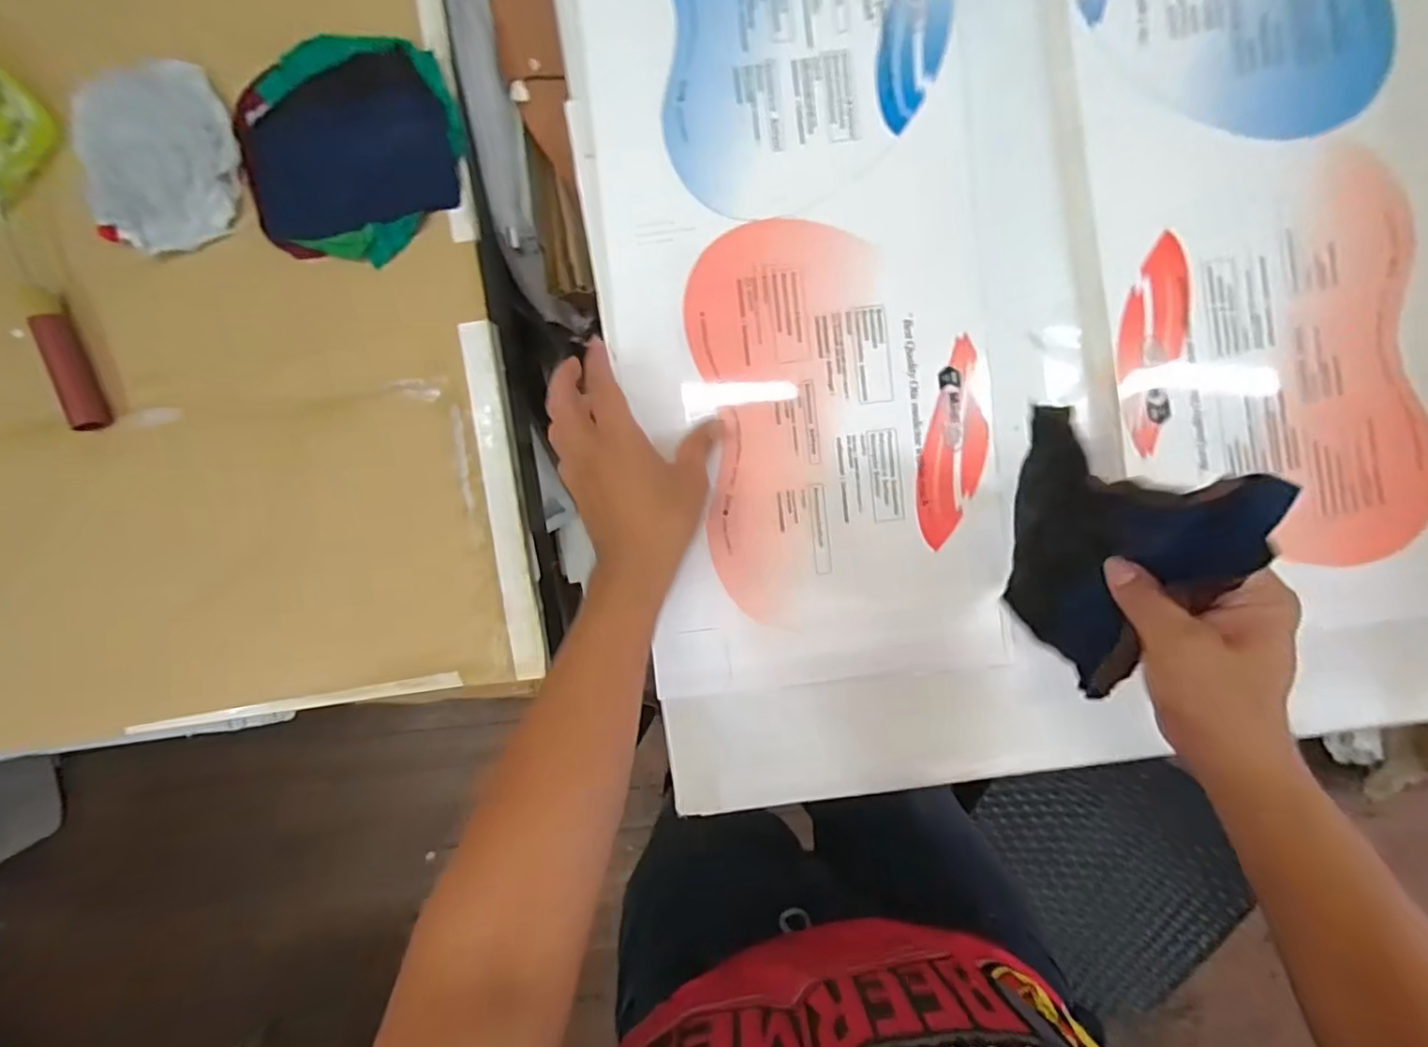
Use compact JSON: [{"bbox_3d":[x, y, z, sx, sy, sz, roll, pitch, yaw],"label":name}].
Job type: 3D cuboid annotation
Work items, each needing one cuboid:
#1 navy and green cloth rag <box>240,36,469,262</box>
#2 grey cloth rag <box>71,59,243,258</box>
[{"bbox_3d":[-0.299,-0.312,0.515,0.181,0.034,0.179,-15,92,3],"label":"navy and green cloth rag"},{"bbox_3d":[-0.462,-0.303,0.512,0.123,0.017,0.144,-19,92,4],"label":"grey cloth rag"}]

